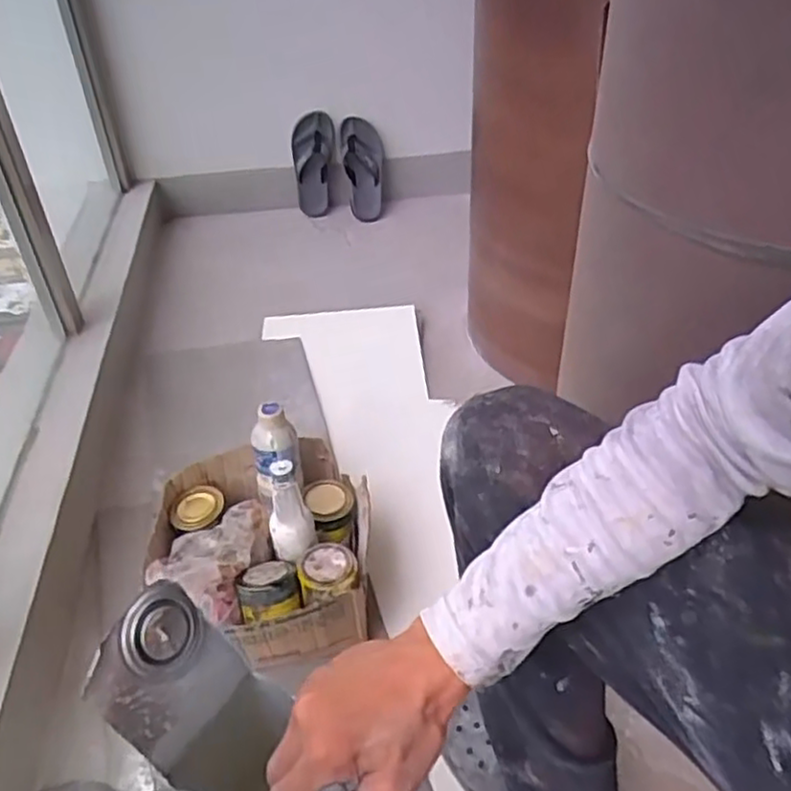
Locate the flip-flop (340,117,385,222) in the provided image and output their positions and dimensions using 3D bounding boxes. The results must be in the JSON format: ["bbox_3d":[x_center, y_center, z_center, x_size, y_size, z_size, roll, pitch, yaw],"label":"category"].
[{"bbox_3d":[-0.078,-0.563,1.782,0.104,0.257,0.059,-5,39,-3],"label":"flip-flop"}]

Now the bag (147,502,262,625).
[{"bbox_3d":[-0.225,0.185,0.865,0.120,0.060,0.172,2,39,4],"label":"bag"}]

